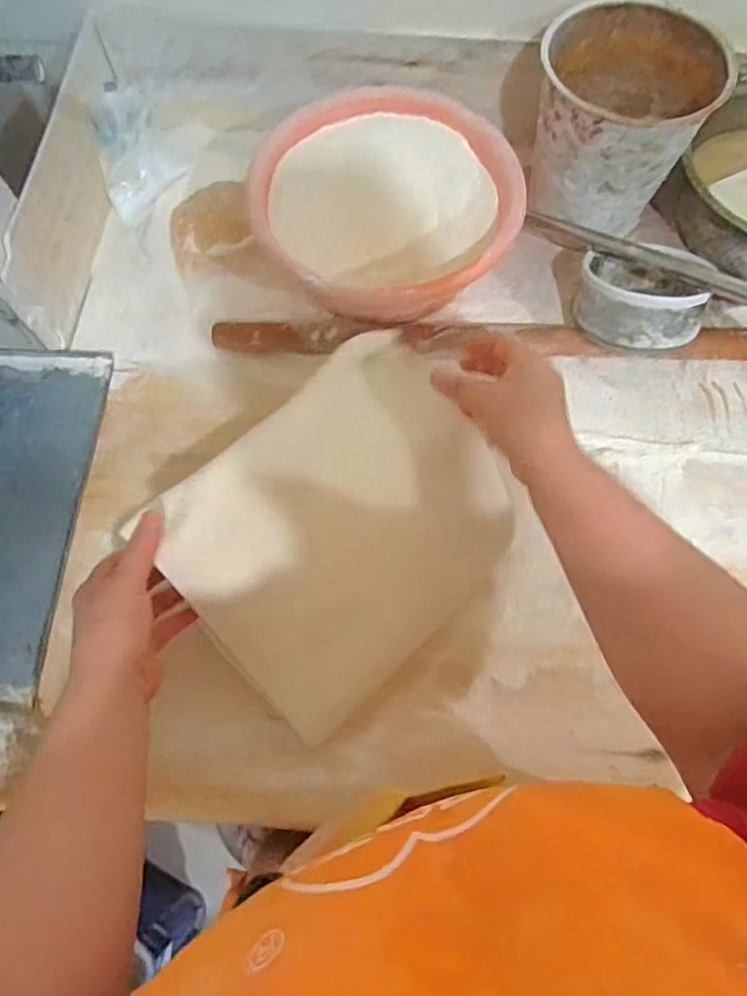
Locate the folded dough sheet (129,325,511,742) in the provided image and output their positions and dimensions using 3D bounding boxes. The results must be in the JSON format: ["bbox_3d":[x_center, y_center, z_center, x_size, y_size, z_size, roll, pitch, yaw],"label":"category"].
[{"bbox_3d":[-0.017,0.024,0.519,0.289,0.045,0.232,-42,101,-13],"label":"folded dough sheet"}]

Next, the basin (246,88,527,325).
[{"bbox_3d":[0.009,-0.290,0.639,0.236,0.105,0.239,0,70,1],"label":"basin"}]

